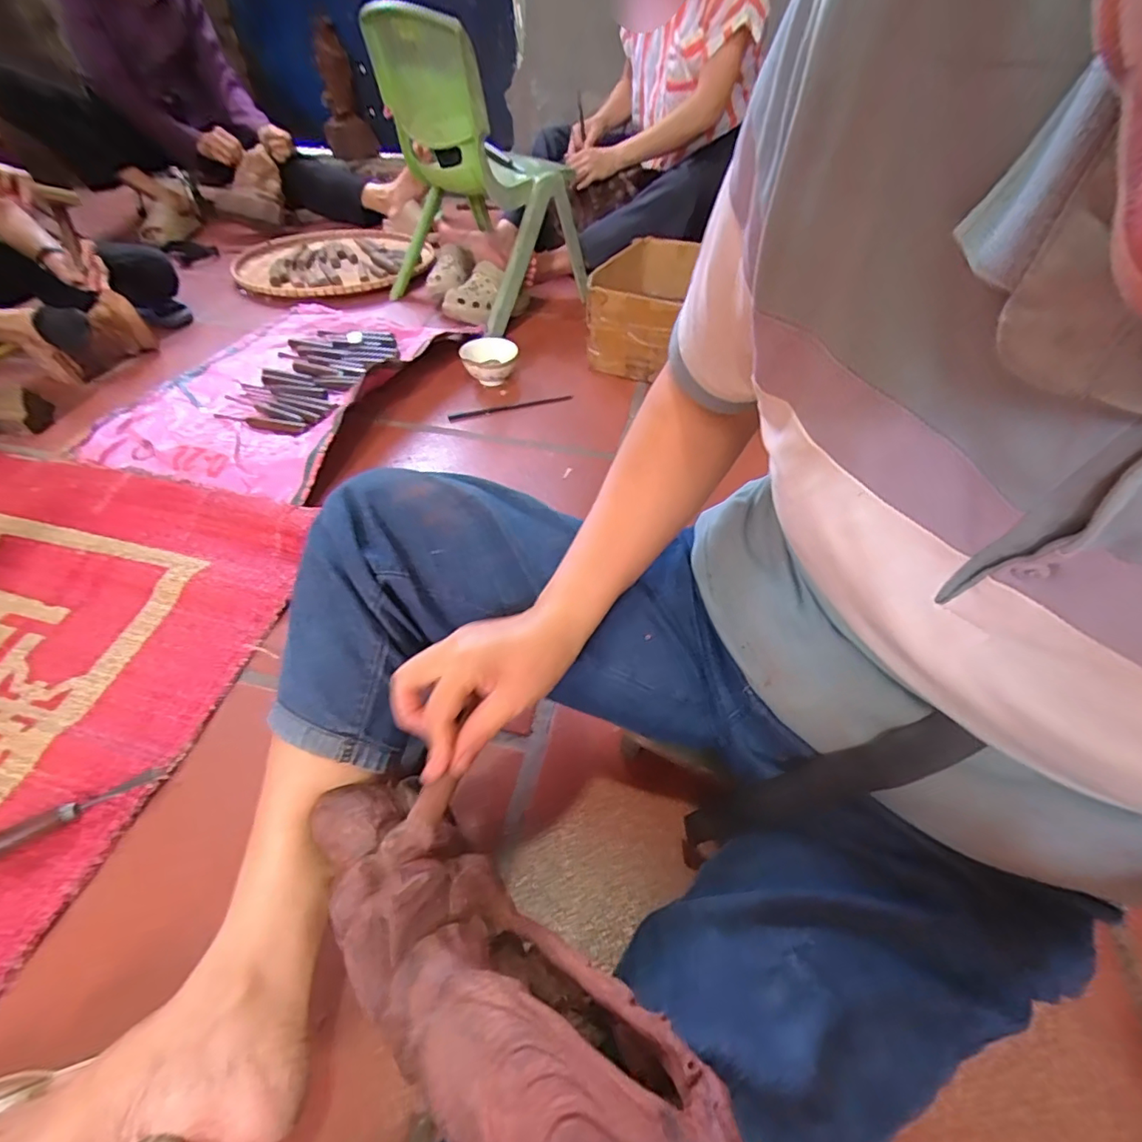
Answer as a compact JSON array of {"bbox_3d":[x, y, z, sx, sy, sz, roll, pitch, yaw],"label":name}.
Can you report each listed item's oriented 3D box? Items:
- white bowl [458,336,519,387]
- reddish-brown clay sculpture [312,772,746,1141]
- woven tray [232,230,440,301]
[{"bbox_3d":[-0.158,-0.406,1.048,0.108,0.068,0.108,1,49,-1],"label":"white bowl"},{"bbox_3d":[-0.010,0.214,0.232,0.089,0.135,0.421,-43,21,-32],"label":"reddish-brown clay sculpture"},{"bbox_3d":[-0.643,-0.840,1.468,0.494,0.056,0.493,-14,50,-14],"label":"woven tray"}]

